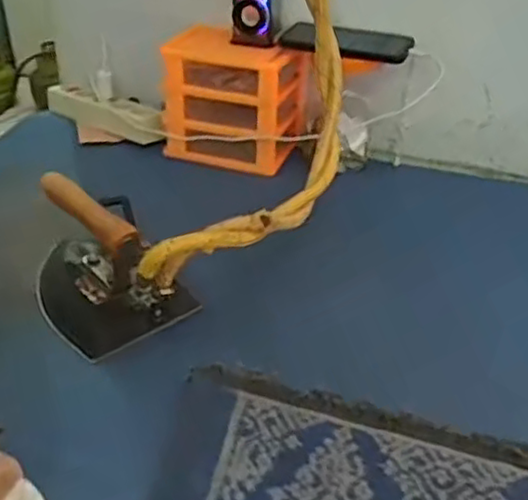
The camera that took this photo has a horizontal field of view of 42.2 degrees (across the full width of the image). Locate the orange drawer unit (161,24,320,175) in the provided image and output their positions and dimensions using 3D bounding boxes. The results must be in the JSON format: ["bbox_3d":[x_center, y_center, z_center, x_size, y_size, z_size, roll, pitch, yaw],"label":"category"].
[{"bbox_3d":[-0.037,-0.216,0.968,0.178,0.151,0.132,11,36,13],"label":"orange drawer unit"}]

